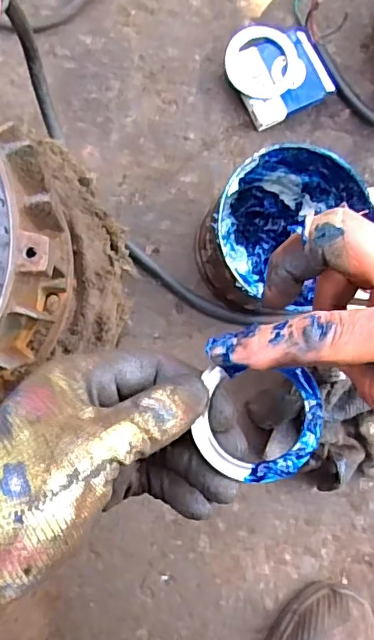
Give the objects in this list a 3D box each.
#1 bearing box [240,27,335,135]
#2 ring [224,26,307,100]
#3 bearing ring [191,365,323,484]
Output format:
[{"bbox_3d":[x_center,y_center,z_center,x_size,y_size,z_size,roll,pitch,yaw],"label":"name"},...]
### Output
[{"bbox_3d":[0.086,-0.218,0.501,0.081,0.023,0.069,-27,92,-9],"label":"bearing box"},{"bbox_3d":[0.067,-0.226,0.490,0.065,0.004,0.062,0,93,-4],"label":"ring"},{"bbox_3d":[0.036,0.050,0.266,0.059,0.008,0.053,0,88,-9],"label":"bearing ring"}]

